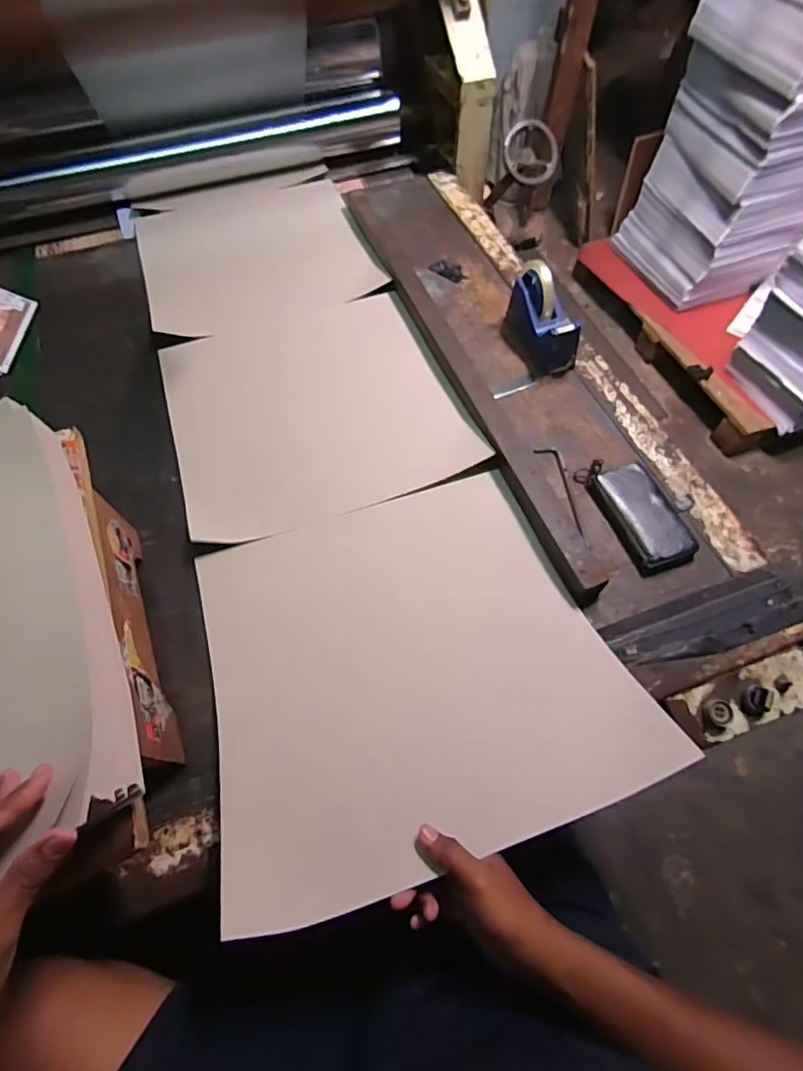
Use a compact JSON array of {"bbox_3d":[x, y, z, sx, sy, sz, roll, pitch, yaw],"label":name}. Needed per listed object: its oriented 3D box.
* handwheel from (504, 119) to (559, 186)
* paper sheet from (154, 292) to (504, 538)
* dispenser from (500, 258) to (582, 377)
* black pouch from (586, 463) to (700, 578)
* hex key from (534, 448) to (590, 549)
[{"bbox_3d":[0.287,-0.841,1.118,0.123,0.036,0.117,8,101,-10],"label":"handwheel"},{"bbox_3d":[-0.154,-0.217,0.859,0.435,0.073,0.437,-18,62,-8],"label":"paper sheet"},{"bbox_3d":[0.230,-0.362,0.845,0.072,0.109,0.168,-20,62,-9],"label":"dispenser"},{"bbox_3d":[0.333,-0.030,0.693,0.096,0.023,0.161,-16,61,-7],"label":"black pouch"},{"bbox_3d":[0.240,-0.059,0.730,0.031,0.008,0.179,-15,61,-6],"label":"hex key"}]

